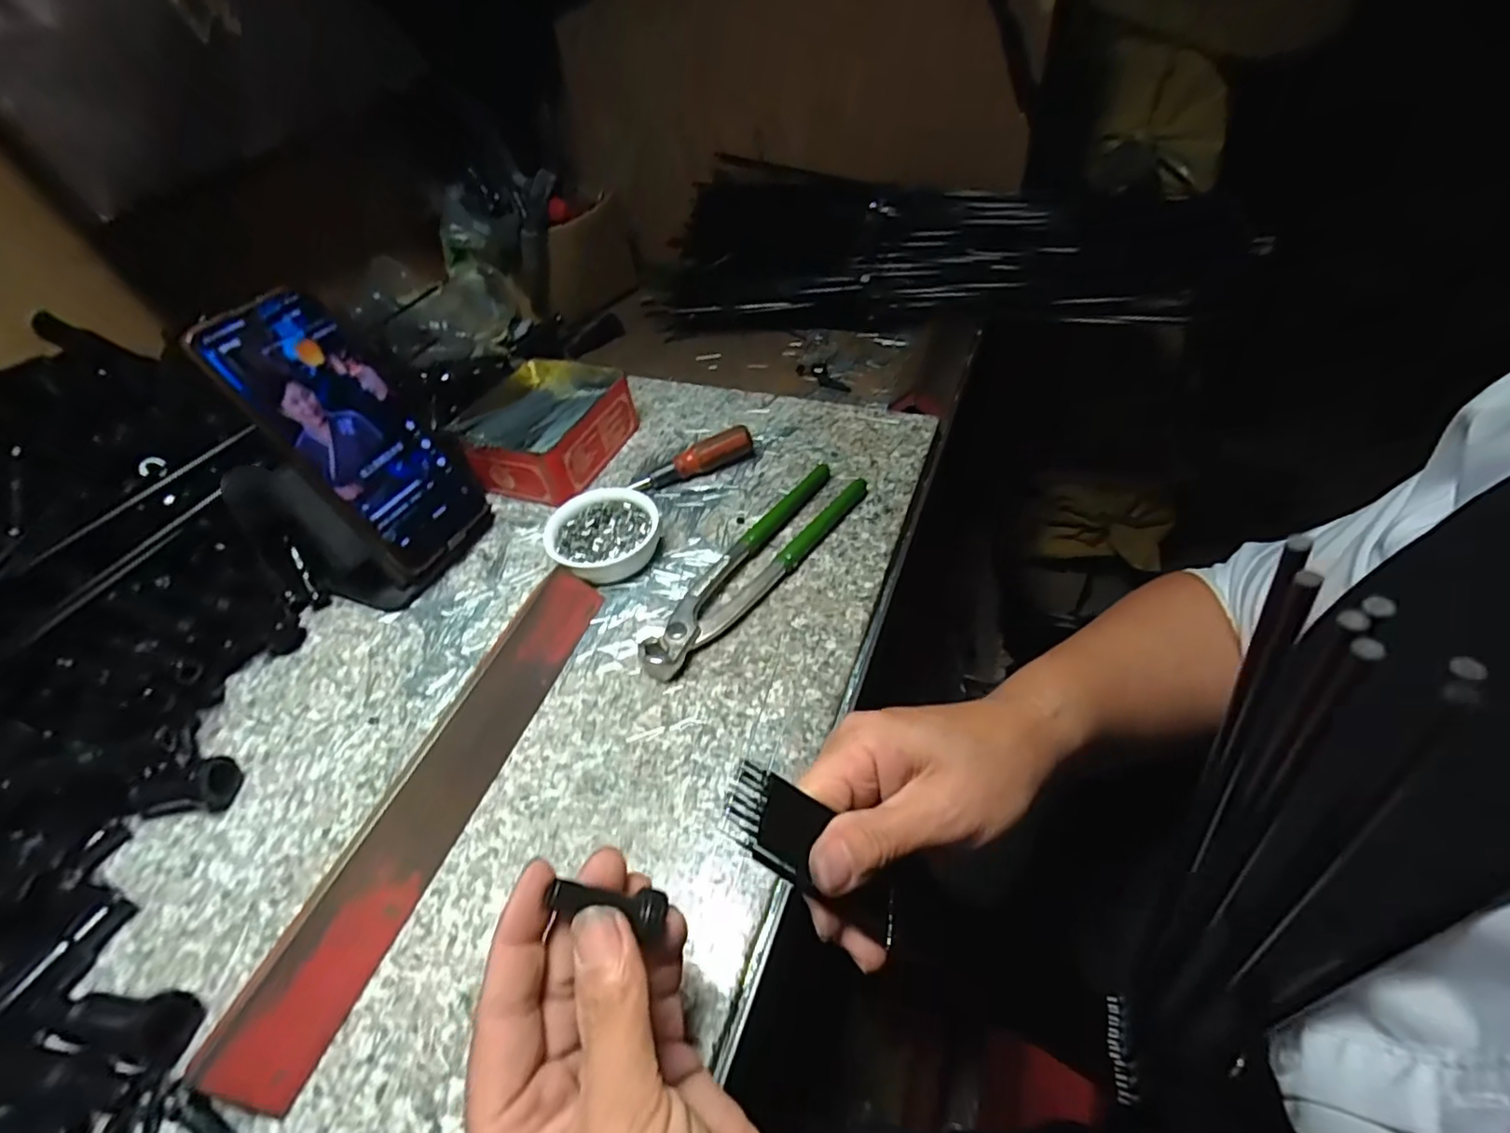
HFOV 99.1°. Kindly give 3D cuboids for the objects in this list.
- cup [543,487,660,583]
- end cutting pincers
[{"bbox_3d":[-0.099,-0.017,0.421,0.067,0.028,0.073,10,47,16],"label":"cup"},{"bbox_3d":[0.000,-0.005,0.402,0.042,0.018,0.193,26,54,29],"label":"end cutting pincers"}]

